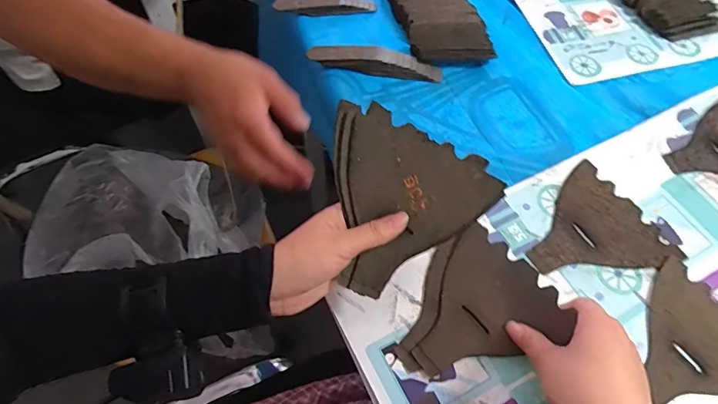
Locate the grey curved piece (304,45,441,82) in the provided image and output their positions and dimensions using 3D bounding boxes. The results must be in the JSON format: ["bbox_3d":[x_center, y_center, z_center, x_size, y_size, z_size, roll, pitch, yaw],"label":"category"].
[{"bbox_3d":[0.021,-0.174,0.537,0.163,0.026,0.022,8,60,3],"label":"grey curved piece"}]

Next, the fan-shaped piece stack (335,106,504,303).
[{"bbox_3d":[0.027,0.007,0.343,0.134,0.014,0.134,25,92,-7],"label":"fan-shaped piece stack"}]

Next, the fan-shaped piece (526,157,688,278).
[{"bbox_3d":[0.220,0.029,0.413,0.126,0.004,0.116,-28,64,-17],"label":"fan-shaped piece"}]

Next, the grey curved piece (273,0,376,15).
[{"bbox_3d":[-0.046,-0.271,0.597,0.135,0.017,0.021,-3,60,-3],"label":"grey curved piece"}]

